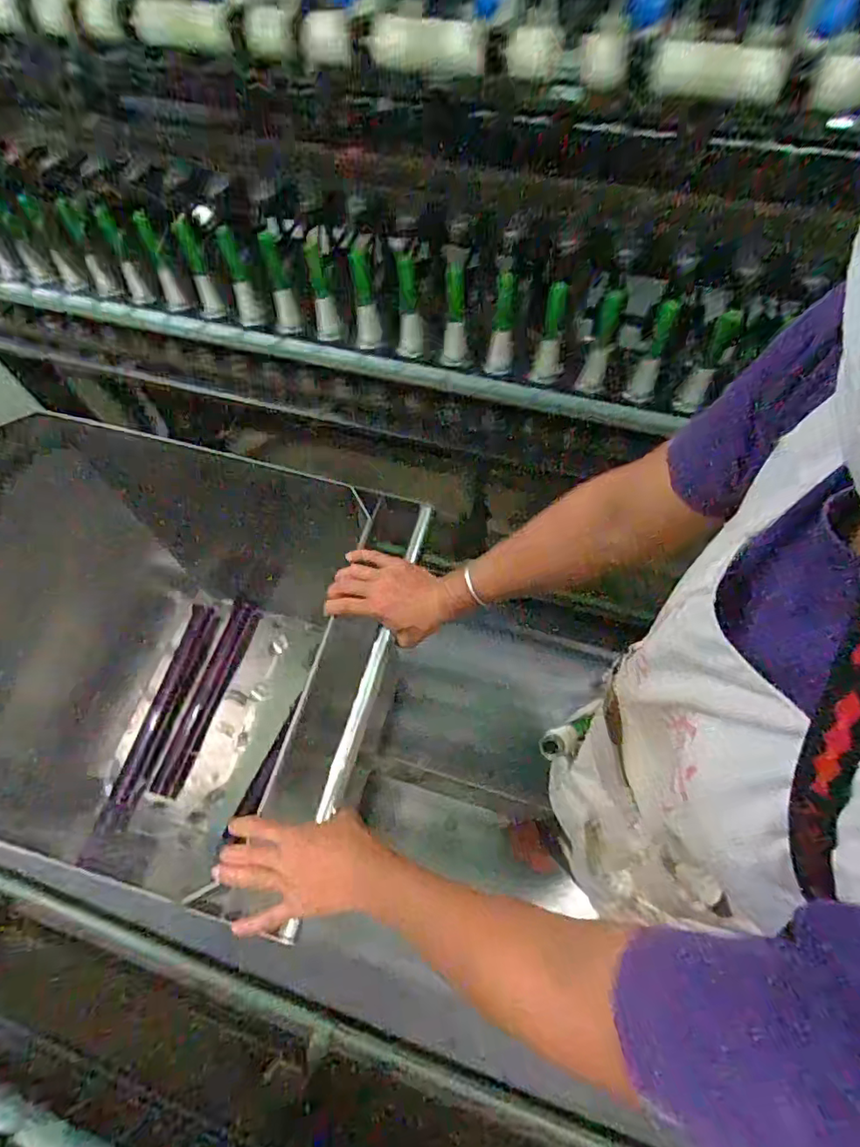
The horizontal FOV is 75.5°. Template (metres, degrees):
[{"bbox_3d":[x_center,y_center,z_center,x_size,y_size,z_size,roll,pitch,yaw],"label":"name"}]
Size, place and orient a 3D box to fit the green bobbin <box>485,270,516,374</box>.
[{"bbox_3d":[0.100,-0.337,0.780,0.034,0.162,0.035,6,66,6],"label":"green bobbin"}]

